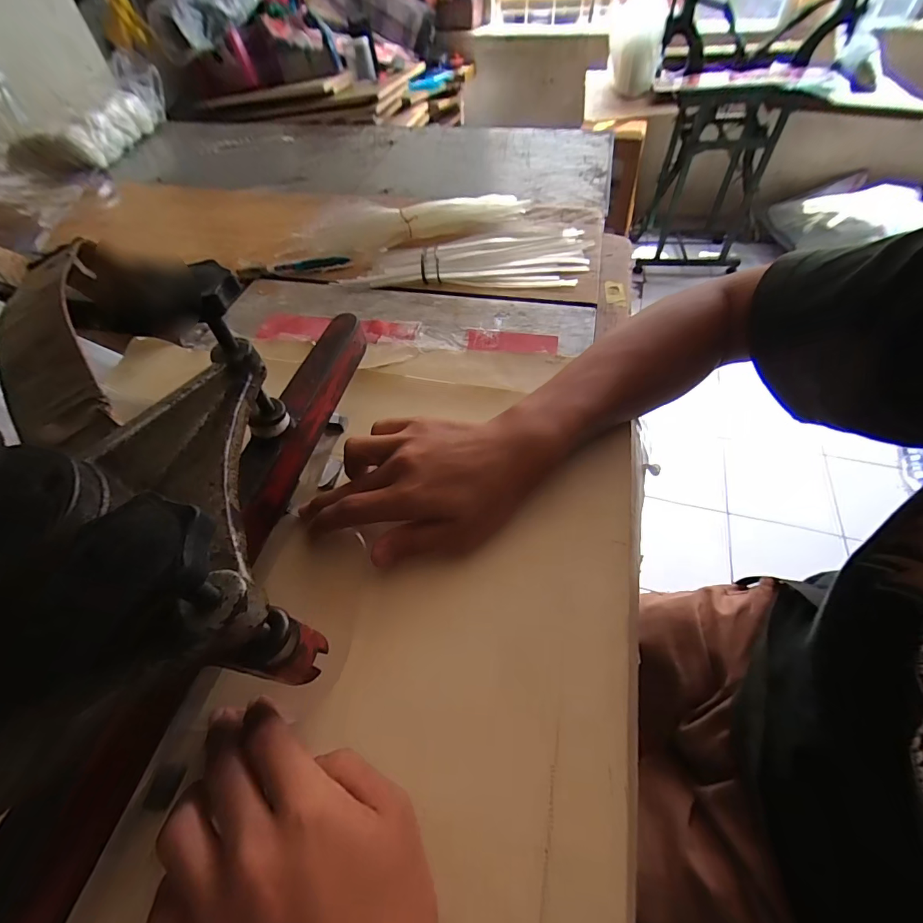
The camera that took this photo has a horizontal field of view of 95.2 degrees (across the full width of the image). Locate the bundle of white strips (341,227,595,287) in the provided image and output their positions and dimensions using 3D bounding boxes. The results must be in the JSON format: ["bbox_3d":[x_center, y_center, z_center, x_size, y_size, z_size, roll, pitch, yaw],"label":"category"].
[{"bbox_3d":[0.015,-0.238,0.486,0.264,0.013,0.107,-2,54,4],"label":"bundle of white strips"}]

